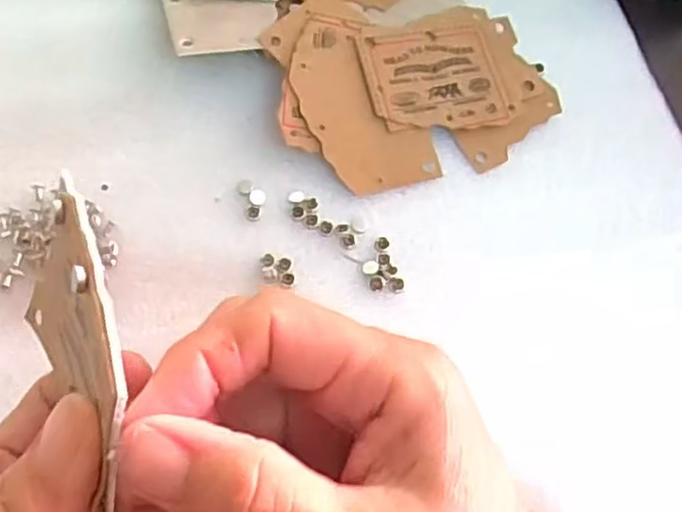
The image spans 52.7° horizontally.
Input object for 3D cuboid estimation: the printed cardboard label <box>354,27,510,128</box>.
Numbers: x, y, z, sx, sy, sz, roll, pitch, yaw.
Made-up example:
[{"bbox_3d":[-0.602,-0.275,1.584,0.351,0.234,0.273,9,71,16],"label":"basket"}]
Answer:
[{"bbox_3d":[0.042,-0.082,0.319,0.062,0.004,0.051,-8,73,-12],"label":"printed cardboard label"}]

